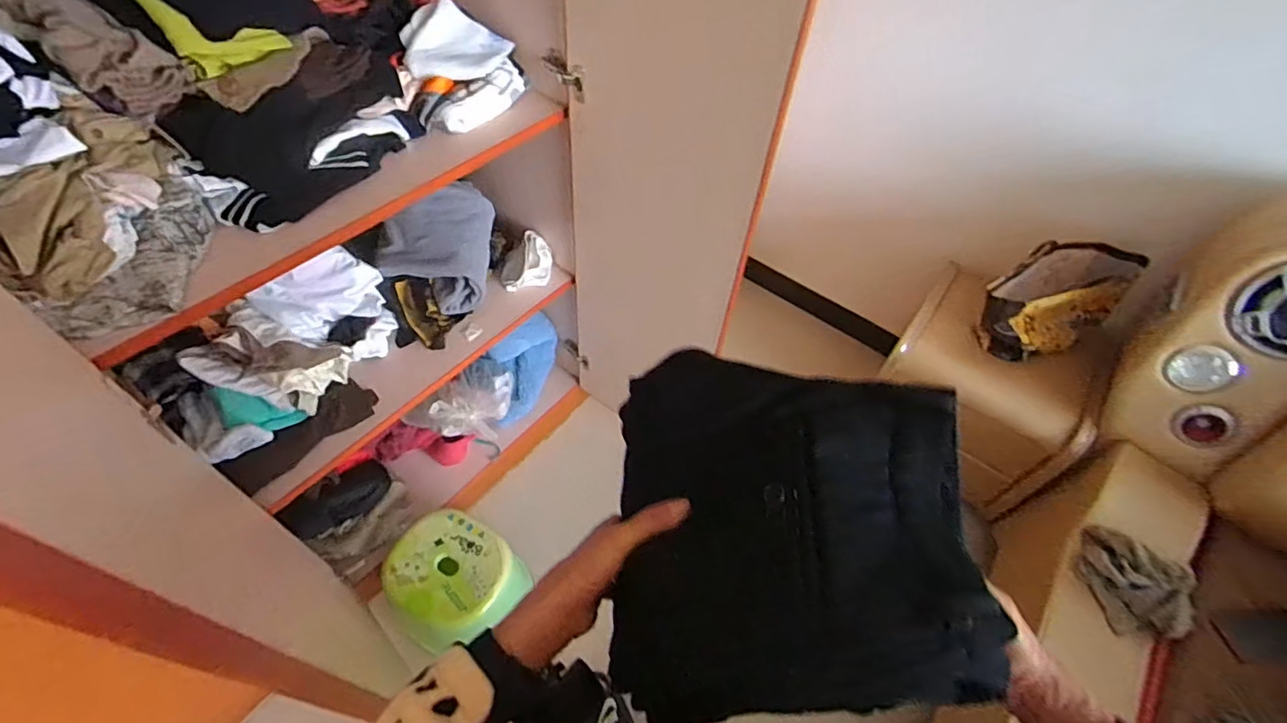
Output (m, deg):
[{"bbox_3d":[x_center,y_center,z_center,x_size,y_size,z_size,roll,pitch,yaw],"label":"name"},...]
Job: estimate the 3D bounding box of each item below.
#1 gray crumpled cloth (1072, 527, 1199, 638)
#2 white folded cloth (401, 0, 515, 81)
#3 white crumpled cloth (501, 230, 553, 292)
[{"bbox_3d":[1.004,0.449,1.165,0.134,0.101,0.220,-18,56,-18],"label":"gray crumpled cloth"},{"bbox_3d":[-0.345,-0.567,1.011,0.170,0.040,0.175,28,61,-4],"label":"white folded cloth"},{"bbox_3d":[-0.288,-0.242,1.394,0.133,0.070,0.124,-8,54,-11],"label":"white crumpled cloth"}]

